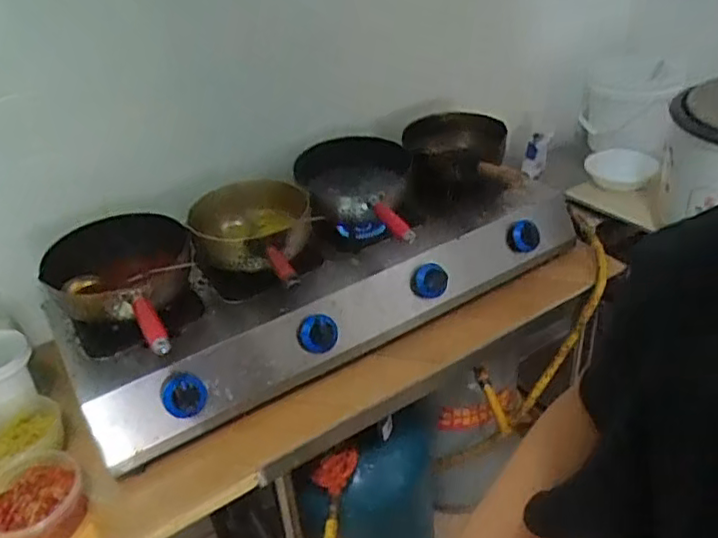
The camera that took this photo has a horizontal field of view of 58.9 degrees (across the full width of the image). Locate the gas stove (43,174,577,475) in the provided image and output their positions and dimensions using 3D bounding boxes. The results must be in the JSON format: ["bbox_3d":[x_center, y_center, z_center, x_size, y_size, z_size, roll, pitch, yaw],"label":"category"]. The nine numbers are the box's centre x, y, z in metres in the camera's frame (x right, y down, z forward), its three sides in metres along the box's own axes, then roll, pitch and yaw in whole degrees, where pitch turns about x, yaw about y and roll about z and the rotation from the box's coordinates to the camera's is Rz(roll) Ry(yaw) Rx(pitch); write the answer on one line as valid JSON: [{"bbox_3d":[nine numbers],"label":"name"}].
[{"bbox_3d":[-0.021,0.025,1.075,0.892,0.147,0.285,-19,37,-18],"label":"gas stove"}]

